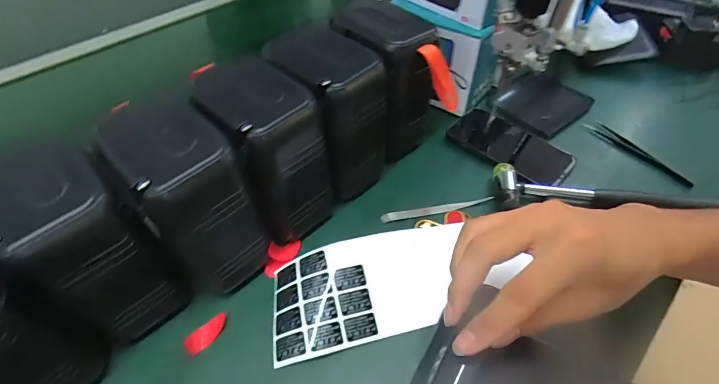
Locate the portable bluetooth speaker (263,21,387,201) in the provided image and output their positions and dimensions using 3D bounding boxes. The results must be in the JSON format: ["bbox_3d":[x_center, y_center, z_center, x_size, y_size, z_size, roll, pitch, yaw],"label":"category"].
[{"bbox_3d":[-0.029,-0.080,0.397,0.079,0.148,0.109,-31,57,-23],"label":"portable bluetooth speaker"}]

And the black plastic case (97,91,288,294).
[{"bbox_3d":[-0.137,0.007,0.326,0.081,0.150,0.120,-37,59,-27],"label":"black plastic case"}]

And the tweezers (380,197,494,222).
[{"bbox_3d":[0.085,0.019,0.413,0.124,0.006,0.010,-8,51,-6],"label":"tweezers"}]

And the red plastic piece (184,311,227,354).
[{"bbox_3d":[-0.132,0.122,0.328,0.017,0.004,0.039,35,59,25],"label":"red plastic piece"}]

